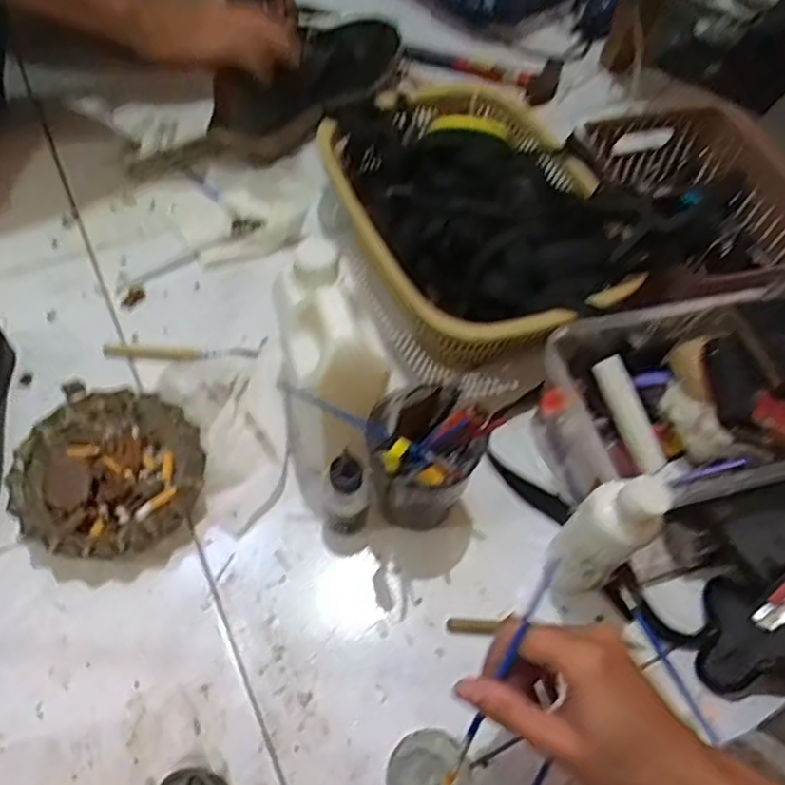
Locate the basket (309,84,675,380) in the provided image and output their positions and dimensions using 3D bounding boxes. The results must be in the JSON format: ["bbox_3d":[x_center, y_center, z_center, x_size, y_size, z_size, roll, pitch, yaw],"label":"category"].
[{"bbox_3d":[0.077,-0.180,0.684,0.249,0.097,0.323,-30,64,-21],"label":"basket"}]

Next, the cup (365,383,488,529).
[{"bbox_3d":[0.021,0.053,0.537,0.080,0.127,0.073,2,57,-3],"label":"cup"}]

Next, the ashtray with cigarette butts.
[{"bbox_3d":[-0.229,0.065,0.563,0.147,0.041,0.148,2,57,-3],"label":"ashtray with cigarette butts"}]

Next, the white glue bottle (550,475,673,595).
[{"bbox_3d":[0.147,0.108,0.490,0.047,0.153,0.042,40,63,20],"label":"white glue bottle"}]

